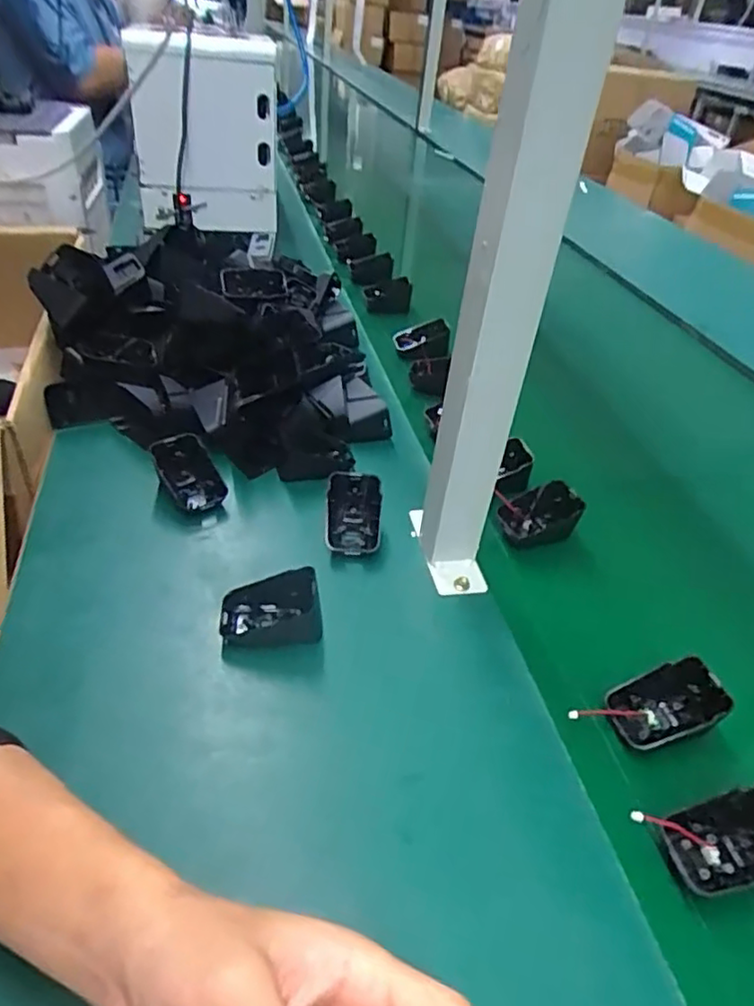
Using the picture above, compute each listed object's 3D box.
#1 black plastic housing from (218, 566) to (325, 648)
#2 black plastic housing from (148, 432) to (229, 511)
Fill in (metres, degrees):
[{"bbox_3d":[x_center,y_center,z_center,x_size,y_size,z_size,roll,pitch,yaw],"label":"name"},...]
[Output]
[{"bbox_3d":[-0.076,0.079,0.465,0.071,0.041,0.046,-5,40,-13],"label":"black plastic housing"},{"bbox_3d":[-0.163,-0.023,0.568,0.045,0.016,0.070,-32,85,-18],"label":"black plastic housing"}]

